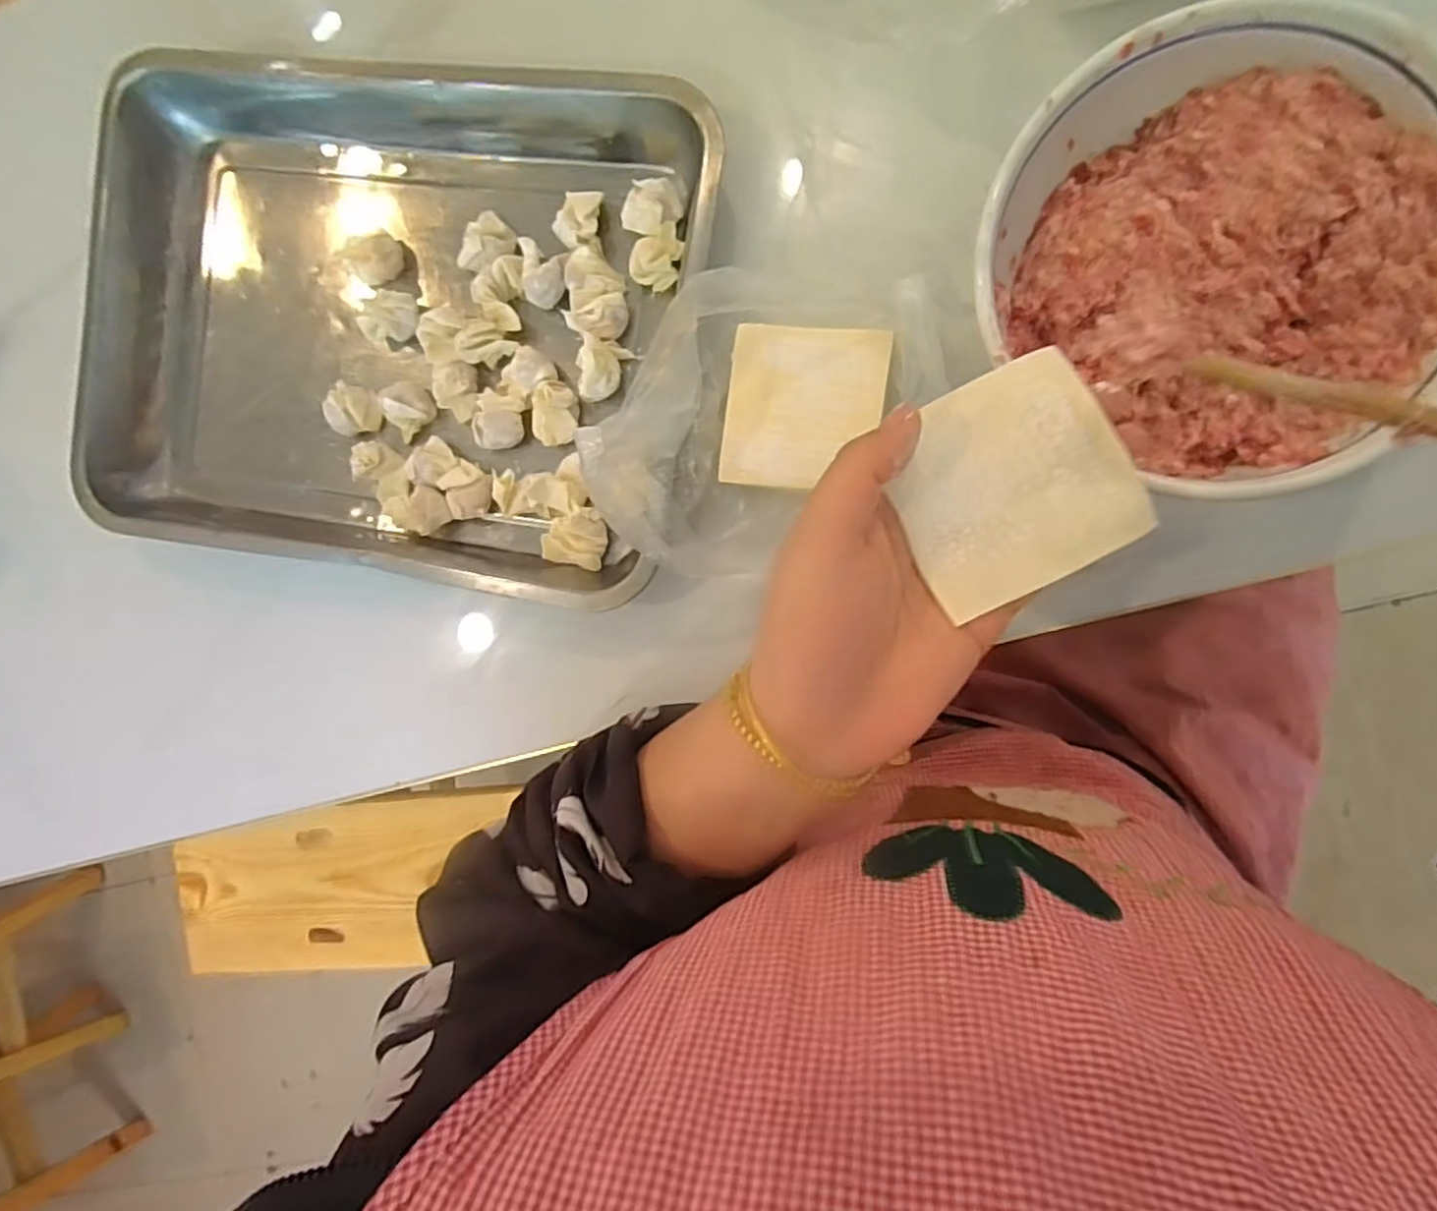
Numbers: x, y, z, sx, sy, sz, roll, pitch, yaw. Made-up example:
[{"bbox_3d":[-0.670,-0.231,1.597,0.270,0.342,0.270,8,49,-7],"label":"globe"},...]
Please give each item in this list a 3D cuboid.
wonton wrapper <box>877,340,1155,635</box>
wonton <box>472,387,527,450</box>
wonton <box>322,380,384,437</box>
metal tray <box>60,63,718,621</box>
[{"bbox_3d":[0.104,-0.043,0.244,0.074,0.006,0.075,-27,88,9],"label":"wonton wrapper"},{"bbox_3d":[-0.132,-0.110,0.408,0.026,0.016,0.033,16,94,8],"label":"wonton"},{"bbox_3d":[-0.229,-0.122,0.425,0.027,0.022,0.030,13,94,8],"label":"wonton"},{"bbox_3d":[-0.193,-0.172,0.411,0.362,0.059,0.306,12,94,8],"label":"metal tray"}]

